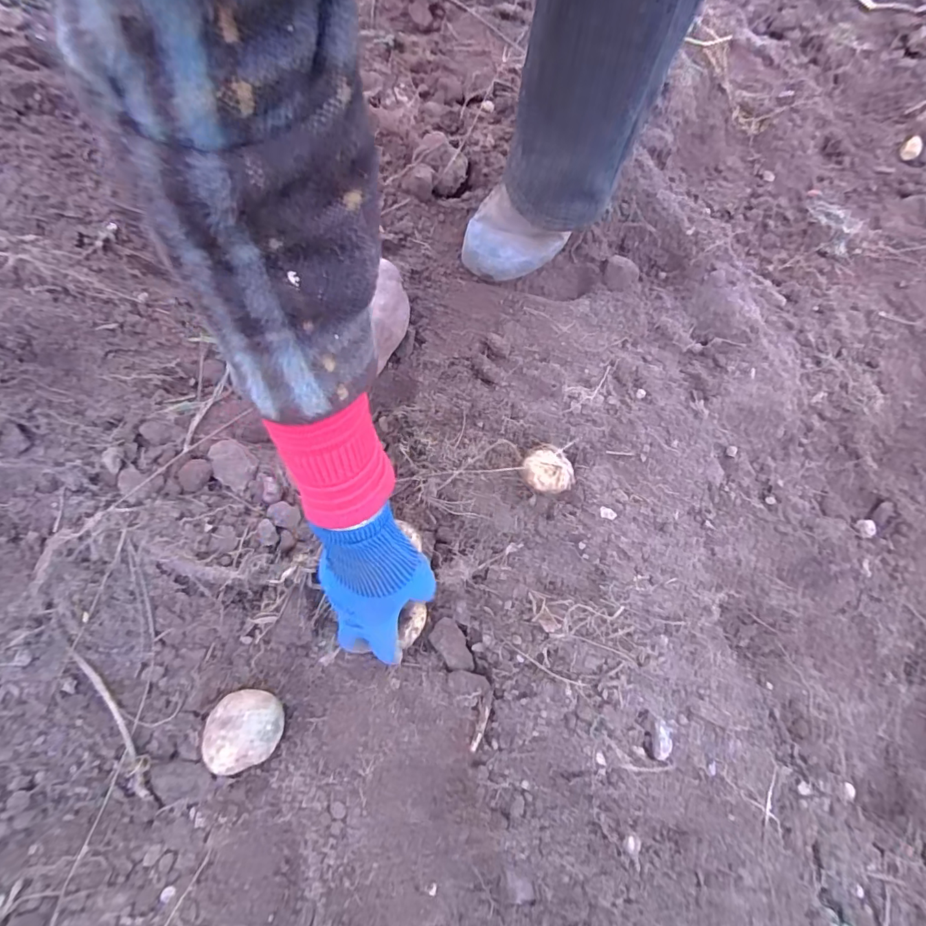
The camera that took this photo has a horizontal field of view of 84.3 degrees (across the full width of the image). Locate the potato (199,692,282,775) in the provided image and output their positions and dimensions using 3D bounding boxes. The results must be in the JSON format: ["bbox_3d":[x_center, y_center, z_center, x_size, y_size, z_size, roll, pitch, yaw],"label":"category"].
[{"bbox_3d":[-0.181,0.222,0.431,0.057,0.049,0.057,0,73,0],"label":"potato"}]

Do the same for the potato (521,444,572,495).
[{"bbox_3d":[0.083,0.009,0.506,0.050,0.029,0.046,0,73,0],"label":"potato"}]

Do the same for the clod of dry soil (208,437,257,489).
[{"bbox_3d":[-0.222,0.001,0.491,0.046,0.011,0.038,42,75,-17],"label":"clod of dry soil"}]

